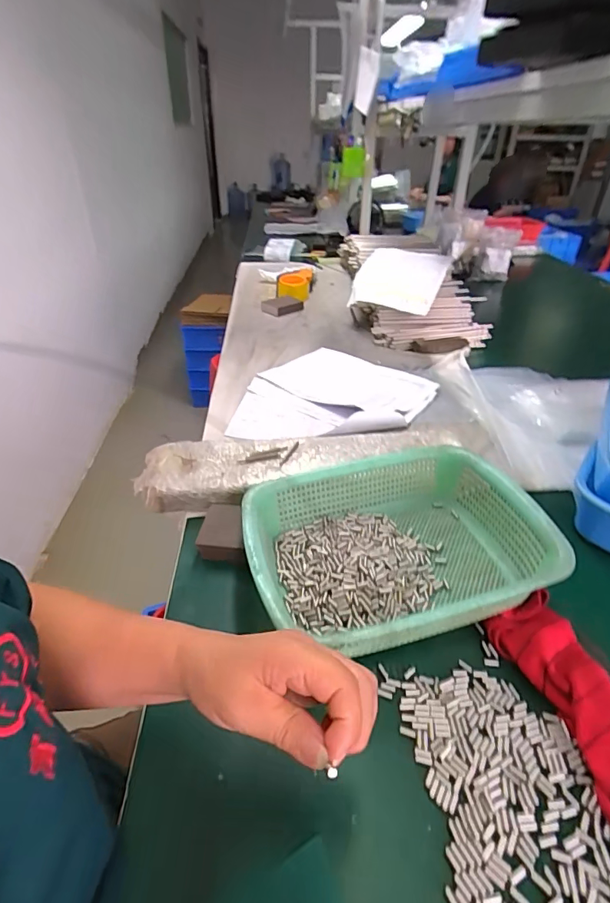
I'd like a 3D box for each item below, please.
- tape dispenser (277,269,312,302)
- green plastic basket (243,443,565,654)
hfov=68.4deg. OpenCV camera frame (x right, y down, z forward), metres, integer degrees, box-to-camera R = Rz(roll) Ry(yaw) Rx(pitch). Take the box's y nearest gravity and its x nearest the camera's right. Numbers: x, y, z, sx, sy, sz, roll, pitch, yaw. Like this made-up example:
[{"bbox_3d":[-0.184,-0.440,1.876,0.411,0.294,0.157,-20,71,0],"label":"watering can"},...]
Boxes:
[{"bbox_3d":[-0.034,-0.479,1.305,0.091,0.055,0.128,6,36,8],"label":"tape dispenser"},{"bbox_3d":[0.090,0.101,0.478,0.292,0.078,0.216,-9,37,-14],"label":"green plastic basket"}]

